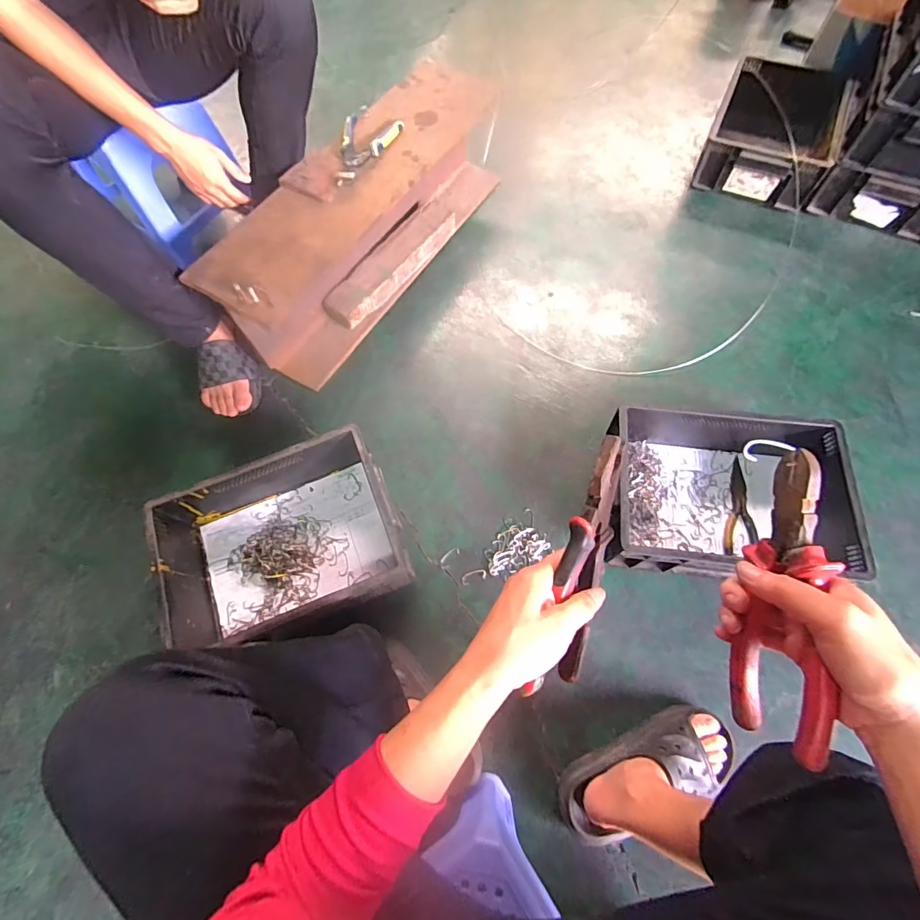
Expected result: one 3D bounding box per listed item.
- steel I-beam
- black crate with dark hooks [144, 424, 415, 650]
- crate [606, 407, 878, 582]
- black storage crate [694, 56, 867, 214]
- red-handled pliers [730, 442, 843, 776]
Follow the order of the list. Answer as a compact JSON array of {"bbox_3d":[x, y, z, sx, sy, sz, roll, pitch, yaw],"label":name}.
[{"bbox_3d":[-0.173,-0.490,0.931,0.205,0.226,0.719,31,71,16],"label":"steel I-beam"},{"bbox_3d":[-0.265,0.125,0.709,0.337,0.130,0.260,-21,66,-6],"label":"black crate with dark hooks"},{"bbox_3d":[0.409,0.052,0.731,0.332,0.131,0.270,7,66,7],"label":"crate"},{"bbox_3d":[0.743,-0.784,1.072,0.257,0.111,0.425,24,69,14],"label":"black storage crate"},{"bbox_3d":[0.209,0.089,0.295,0.032,0.059,0.186,3,93,5],"label":"red-handled pliers"}]

